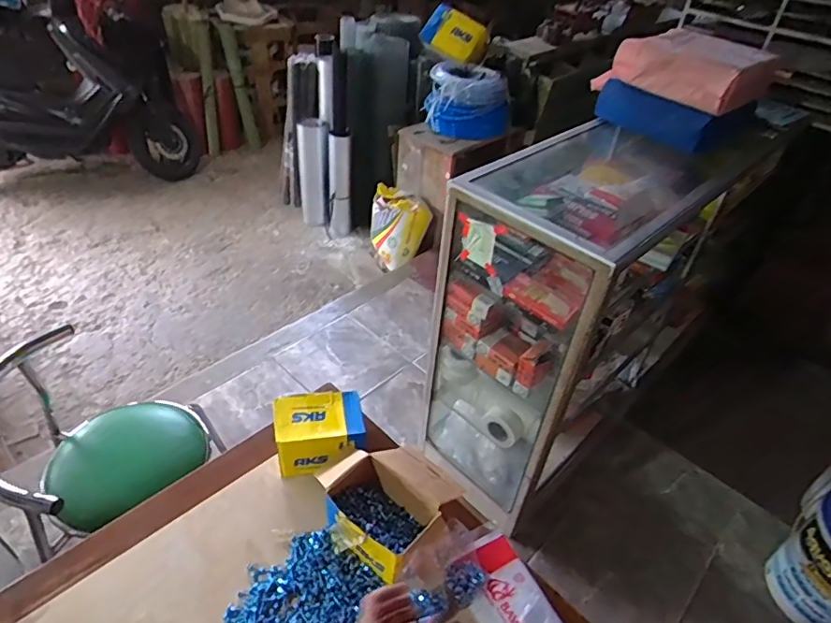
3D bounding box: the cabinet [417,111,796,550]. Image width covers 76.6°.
[{"bbox_3d":[0.470,-0.006,1.607,0.452,0.974,0.886,34,48,28],"label":"cabinet"}]

